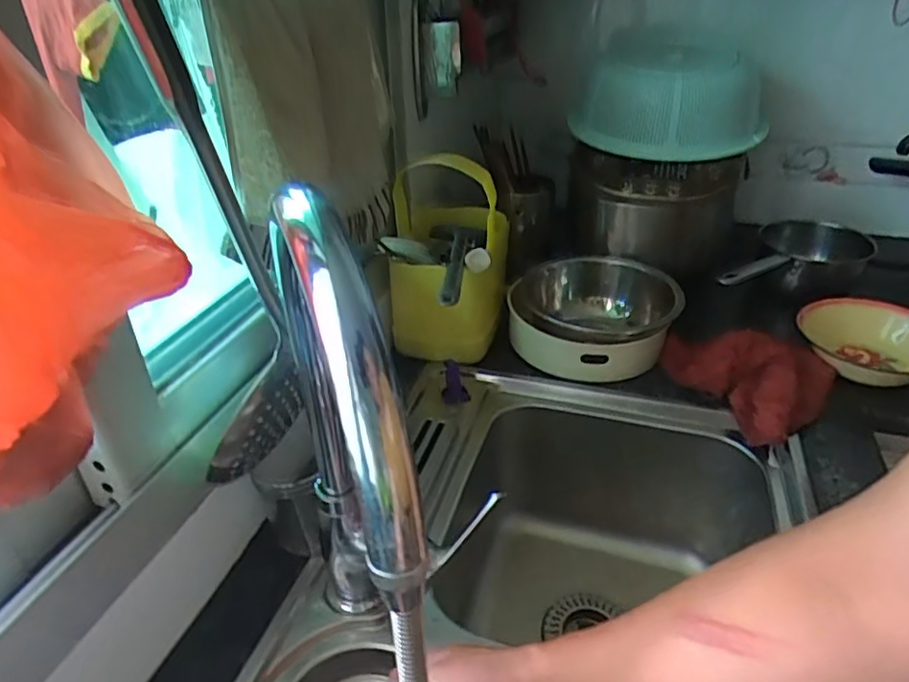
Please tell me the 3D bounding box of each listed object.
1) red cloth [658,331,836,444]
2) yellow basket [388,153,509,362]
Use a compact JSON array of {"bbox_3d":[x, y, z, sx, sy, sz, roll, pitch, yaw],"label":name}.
[{"bbox_3d":[0.368,0.035,0.735,0.172,0.056,0.184,-11,33,-15],"label":"red cloth"},{"bbox_3d":[-0.001,-0.119,0.827,0.157,0.249,0.220,1,32,3],"label":"yellow basket"}]

